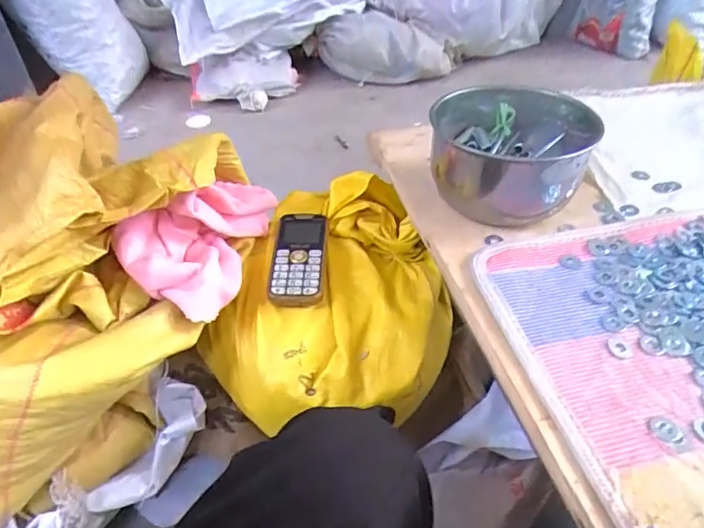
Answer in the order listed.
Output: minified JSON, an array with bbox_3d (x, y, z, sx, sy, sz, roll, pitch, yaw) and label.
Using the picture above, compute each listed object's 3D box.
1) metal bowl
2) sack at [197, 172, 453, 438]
[{"bbox_3d":[0.171,-0.122,0.543,0.159,0.089,0.178,2,41,3],"label":"metal bowl"},{"bbox_3d":[-0.010,0.039,0.558,0.242,0.146,0.284,20,47,22],"label":"sack"}]

